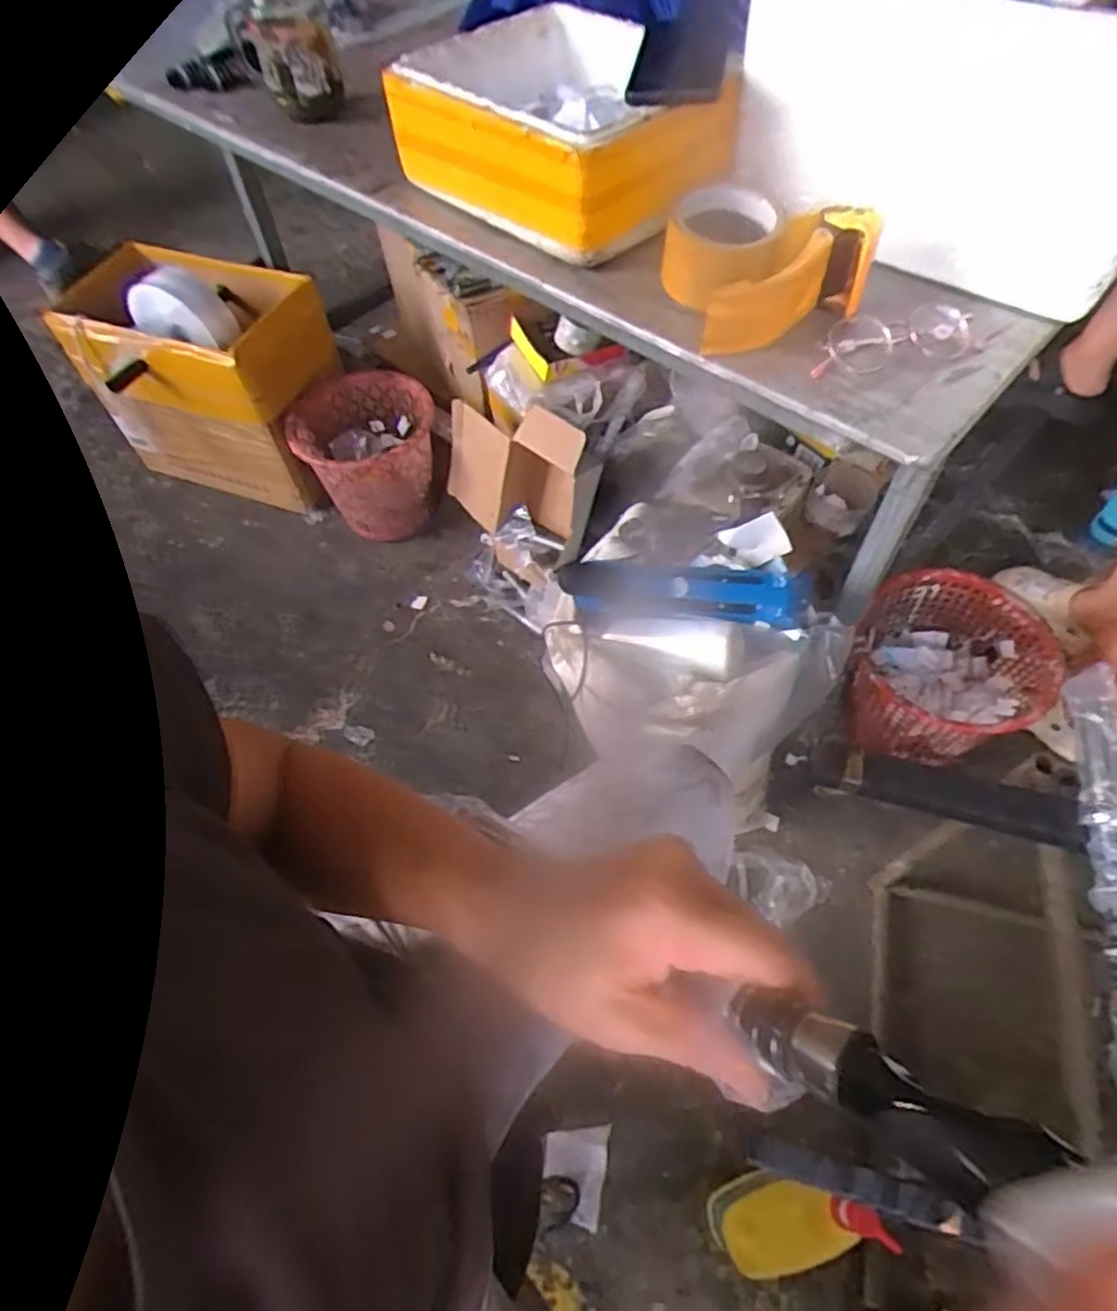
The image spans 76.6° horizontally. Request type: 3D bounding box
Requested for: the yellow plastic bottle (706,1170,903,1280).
[{"bbox_3d":[0.243,0.606,0.757,0.154,0.080,0.085,-12,58,-4],"label":"yellow plastic bottle"}]

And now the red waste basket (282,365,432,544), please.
[{"bbox_3d":[-0.396,-0.425,1.537,0.286,0.262,0.245,-12,58,-4],"label":"red waste basket"}]

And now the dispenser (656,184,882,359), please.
[{"bbox_3d":[0.166,-0.318,0.577,0.145,0.066,0.125,-15,58,-6],"label":"dispenser"}]

